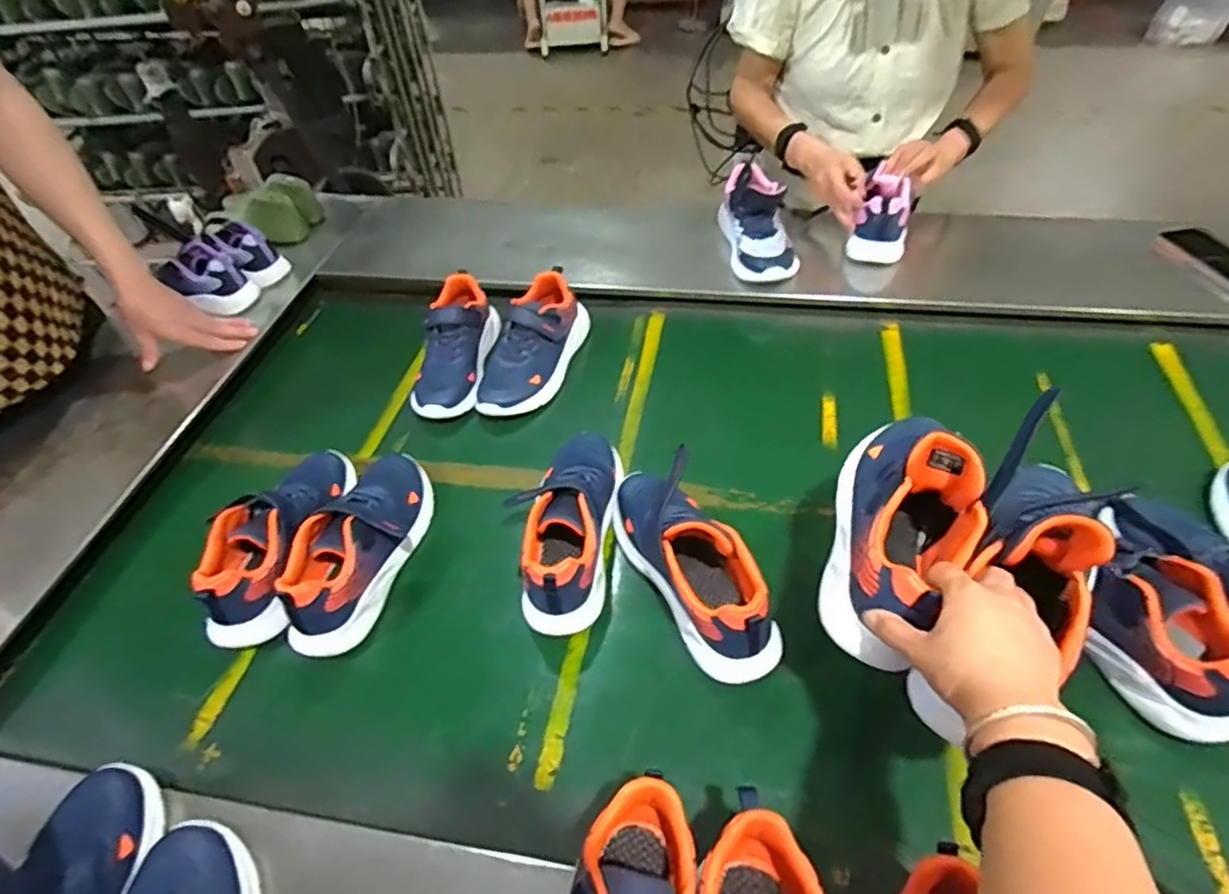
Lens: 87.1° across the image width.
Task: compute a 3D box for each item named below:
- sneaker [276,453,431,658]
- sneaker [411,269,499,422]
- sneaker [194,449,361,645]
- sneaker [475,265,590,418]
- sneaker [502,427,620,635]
[{"bbox_3d":[-0.280,0.104,0.718,0.087,0.099,0.245,7,48,13],"label":"sneaker"},{"bbox_3d":[-0.234,-0.150,0.929,0.104,0.089,0.233,3,47,10],"label":"sneaker"},{"bbox_3d":[-0.382,0.096,0.737,0.107,0.099,0.237,-4,47,3],"label":"sneaker"},{"bbox_3d":[-0.112,-0.140,0.920,0.092,0.084,0.241,15,65,20],"label":"sneaker"},{"bbox_3d":[-0.043,0.074,0.706,0.078,0.094,0.243,2,47,9],"label":"sneaker"}]

